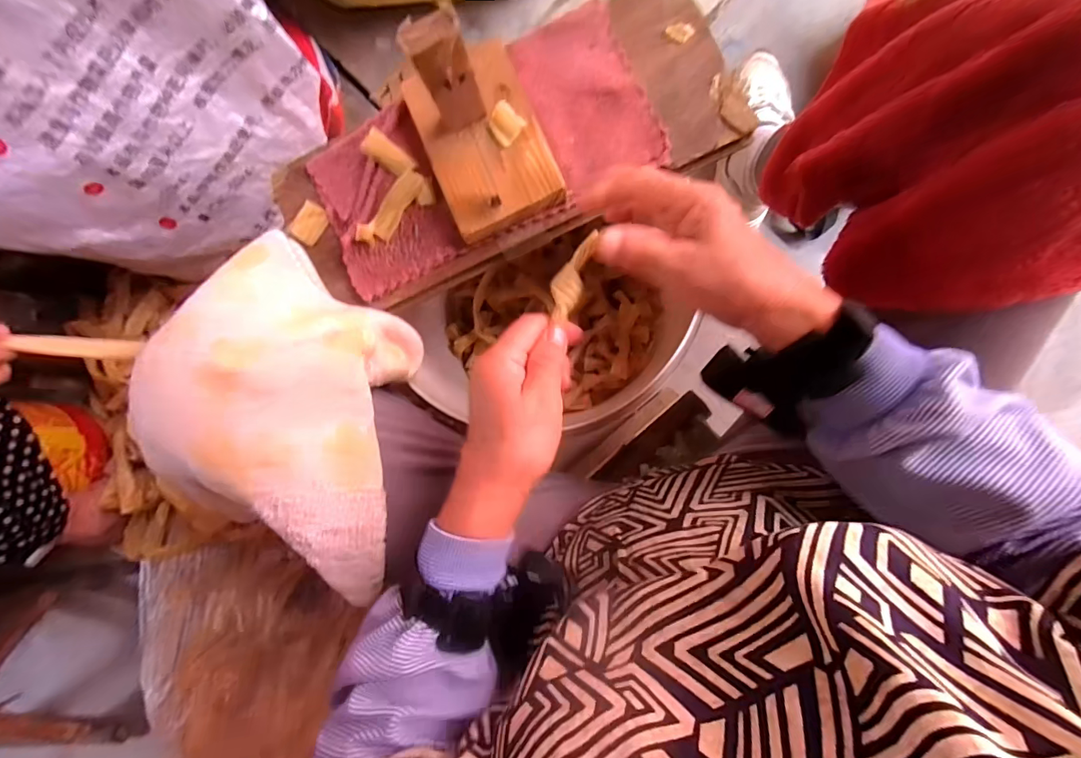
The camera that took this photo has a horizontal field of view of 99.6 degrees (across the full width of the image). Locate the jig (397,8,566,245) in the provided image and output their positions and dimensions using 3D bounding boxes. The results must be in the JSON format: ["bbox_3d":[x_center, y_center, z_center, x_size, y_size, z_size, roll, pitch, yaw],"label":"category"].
[{"bbox_3d":[-0.048,-0.188,0.319,0.088,0.114,0.135,-23,89,4],"label":"jig"}]

